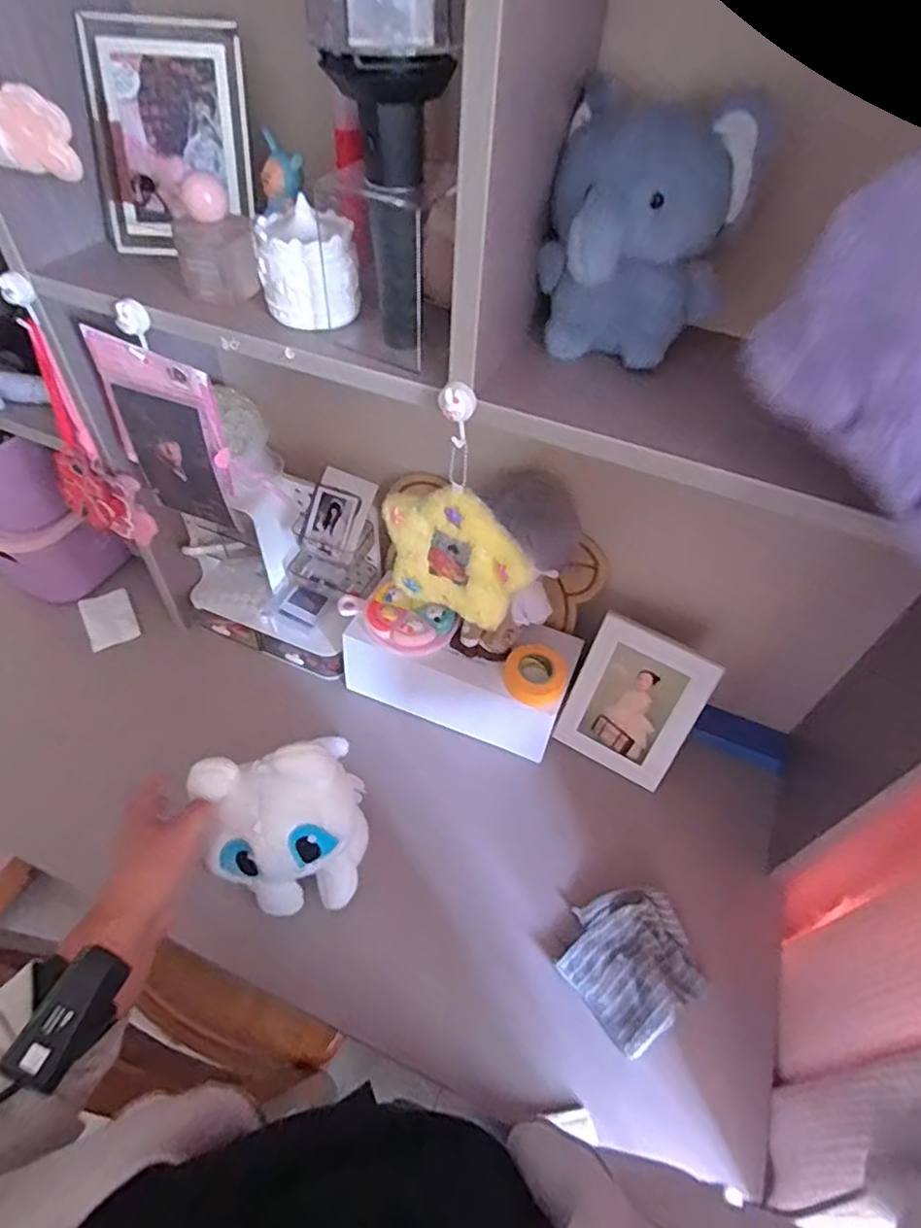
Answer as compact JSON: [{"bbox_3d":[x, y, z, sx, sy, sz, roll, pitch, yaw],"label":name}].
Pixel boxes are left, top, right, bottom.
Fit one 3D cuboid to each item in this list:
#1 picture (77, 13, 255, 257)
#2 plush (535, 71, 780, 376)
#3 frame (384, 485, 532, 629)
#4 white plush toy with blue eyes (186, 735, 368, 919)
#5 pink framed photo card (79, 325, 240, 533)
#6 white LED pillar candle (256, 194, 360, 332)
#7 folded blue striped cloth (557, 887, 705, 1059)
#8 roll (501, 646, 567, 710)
[{"bbox_3d":[-0.250,-0.414,0.548,0.133,0.170,0.026,5,28,-2],"label":"picture"},{"bbox_3d":[0.128,-0.270,0.444,0.132,0.144,0.107,-4,50,-8],"label":"plush"},{"bbox_3d":[-0.007,-0.052,0.546,0.140,0.127,0.028,27,53,18],"label":"frame"},{"bbox_3d":[-0.165,0.217,0.605,0.132,0.204,0.089,-2,50,-6],"label":"white plush toy with blue eyes"},{"bbox_3d":[-0.289,-0.171,0.608,0.130,0.192,0.017,25,51,5],"label":"pink framed photo card"},{"bbox_3d":[-0.117,-0.268,0.480,0.075,0.071,0.075,-8,51,-11],"label":"white LED pillar candle"},{"bbox_3d":[0.181,0.356,0.646,0.130,0.030,0.125,-27,57,-24],"label":"folded blue striped cloth"},{"bbox_3d":[0.089,0.072,0.740,0.072,0.030,0.065,29,54,19],"label":"roll"}]

